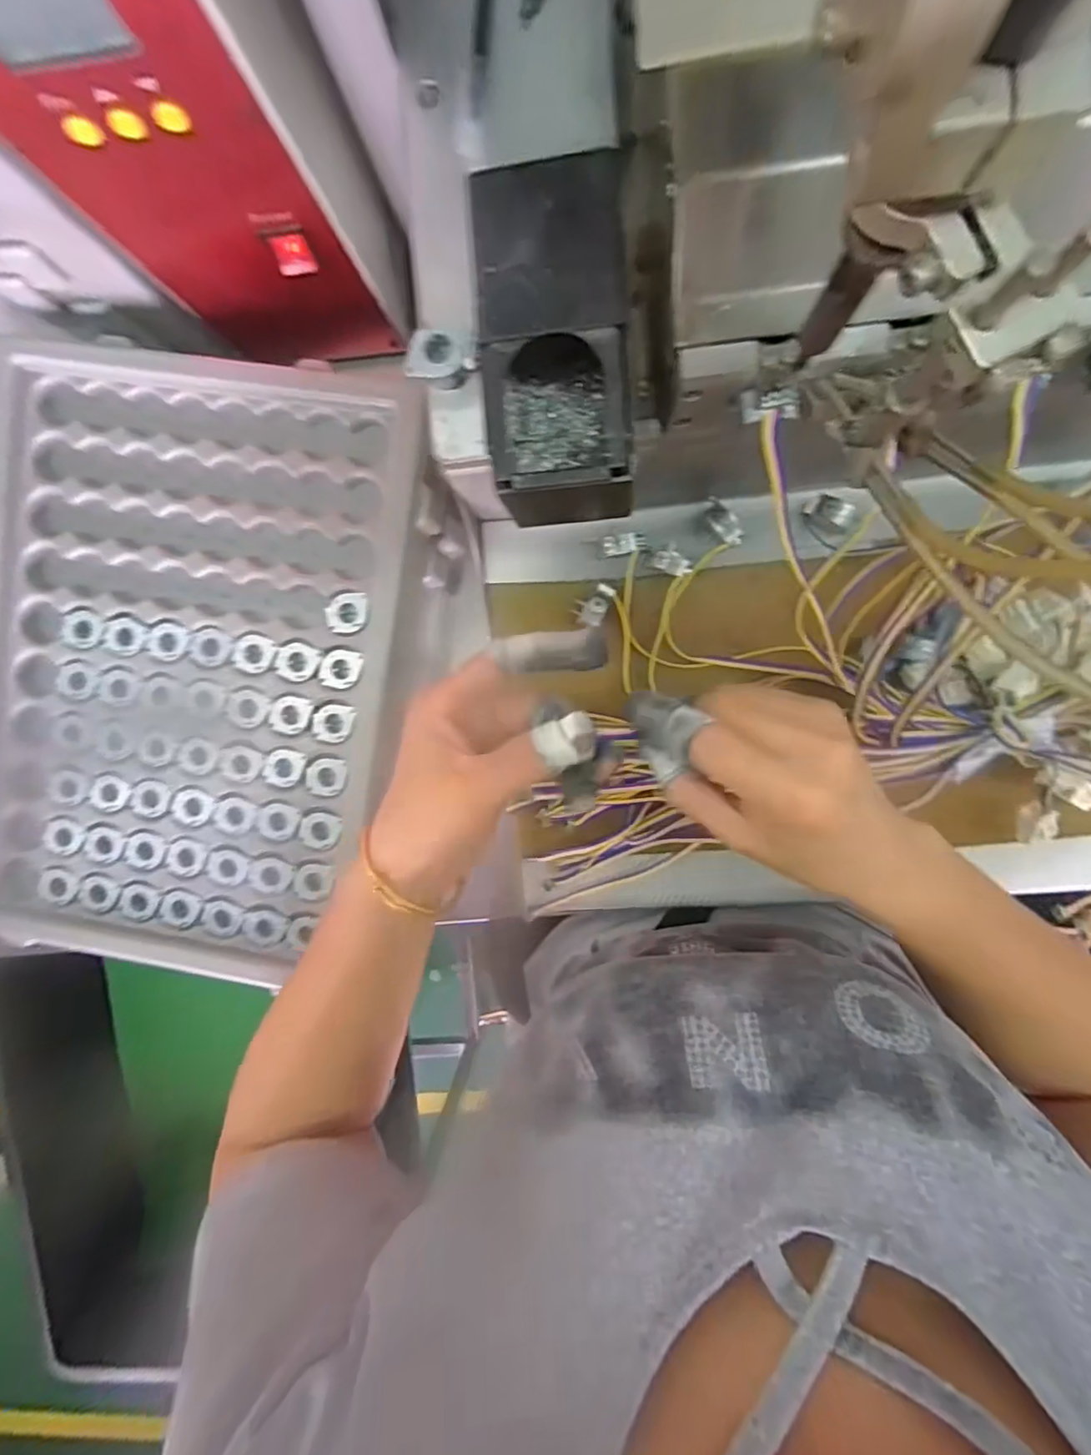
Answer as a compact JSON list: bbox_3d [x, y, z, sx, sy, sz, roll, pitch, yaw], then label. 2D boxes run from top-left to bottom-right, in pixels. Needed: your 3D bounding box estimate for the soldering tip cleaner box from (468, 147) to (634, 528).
[{"bbox_3d":[0.009,-0.141,0.245,0.066,0.068,0.117,-5,95,5],"label":"soldering tip cleaner box"}]

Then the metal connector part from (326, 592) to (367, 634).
[{"bbox_3d":[-0.127,-0.073,0.380,0.027,0.004,0.026,0,93,4],"label":"metal connector part"}]

